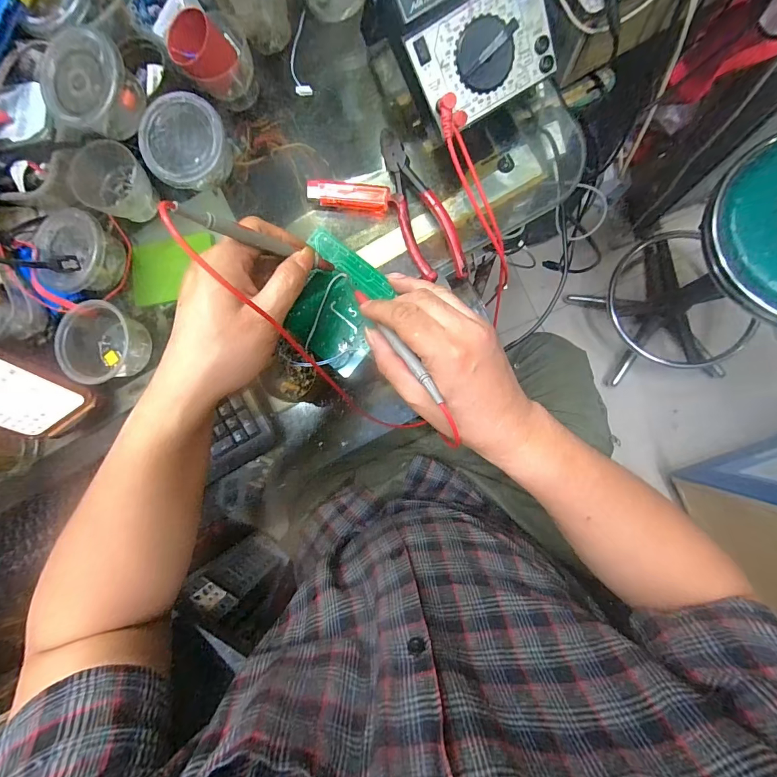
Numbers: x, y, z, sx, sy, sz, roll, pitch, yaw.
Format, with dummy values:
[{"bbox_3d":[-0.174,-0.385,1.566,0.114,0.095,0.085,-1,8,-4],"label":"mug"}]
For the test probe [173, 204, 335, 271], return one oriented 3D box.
[{"bbox_3d":[-0.085,-0.105,0.268,0.009,0.132,0.010,-3,87,37],"label":"test probe"}]

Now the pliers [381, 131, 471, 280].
[{"bbox_3d":[0.026,-0.164,0.337,0.042,0.028,0.152,-22,85,7],"label":"pliers"}]

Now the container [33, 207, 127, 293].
[{"bbox_3d":[-0.304,-0.131,0.364,0.071,0.045,0.074,12,90,9],"label":"container"}]

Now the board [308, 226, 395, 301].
[{"bbox_3d":[-0.037,-0.113,0.338,0.093,0.005,0.023,42,87,8],"label":"board"}]

